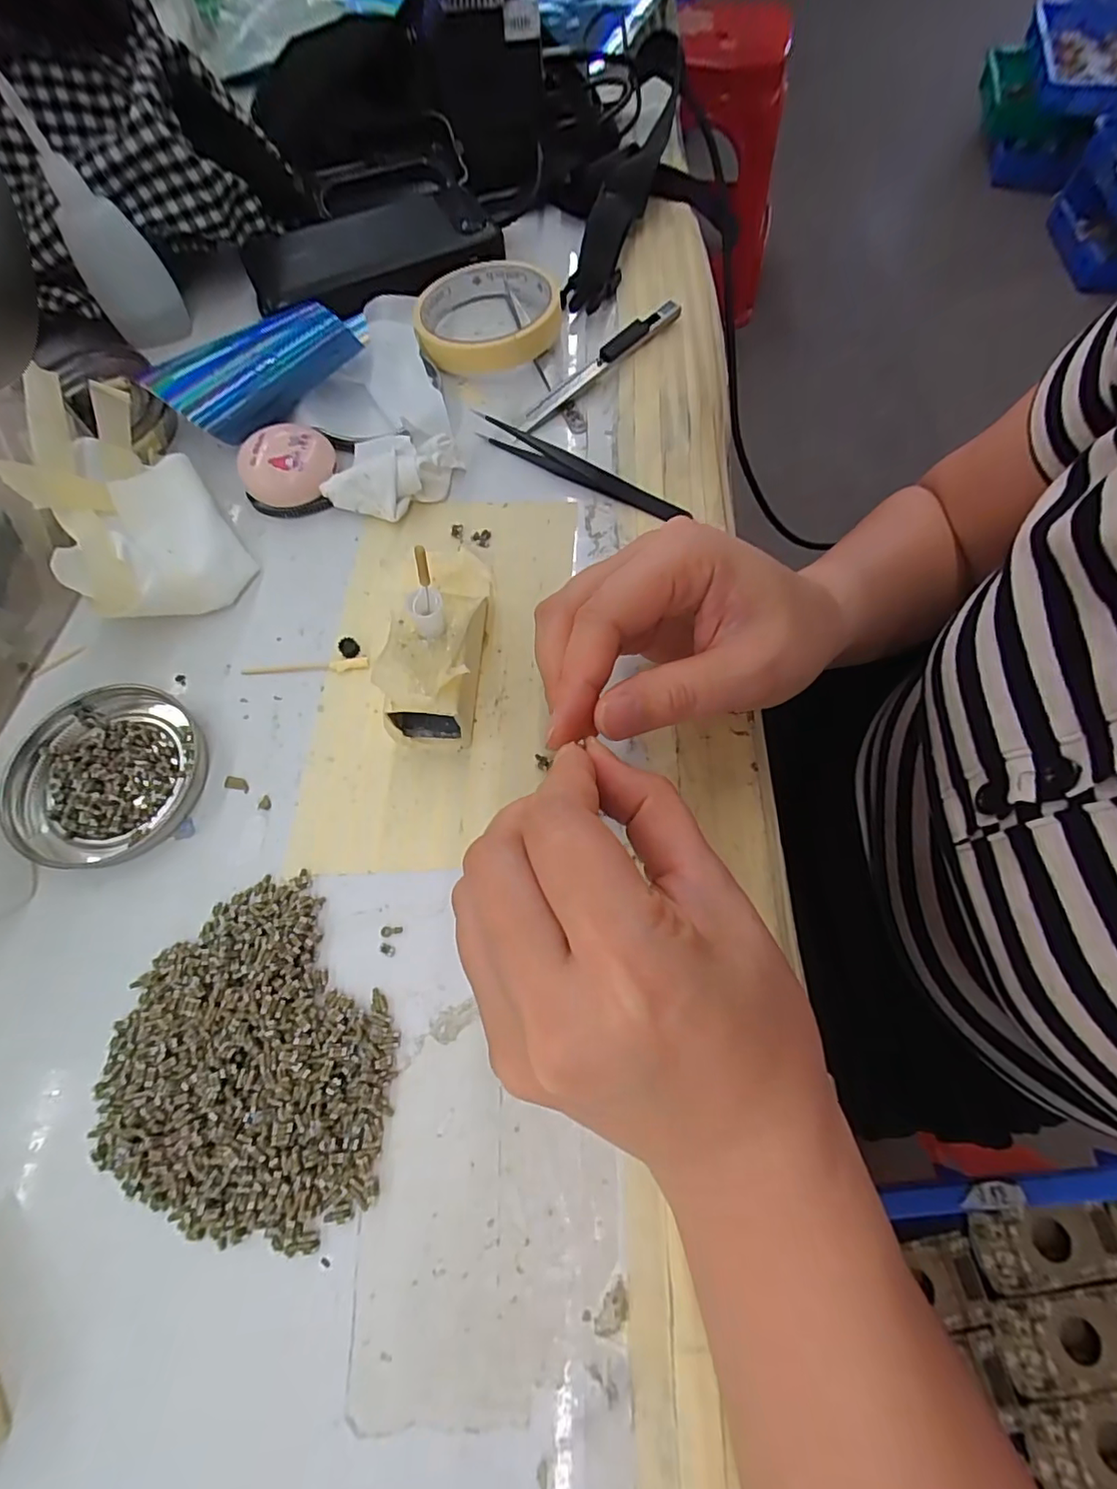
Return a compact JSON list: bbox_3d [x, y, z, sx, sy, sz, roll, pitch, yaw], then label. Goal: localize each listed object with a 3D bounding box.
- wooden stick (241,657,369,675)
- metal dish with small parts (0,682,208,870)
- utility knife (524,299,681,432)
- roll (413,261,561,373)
[{"bbox_3d":[-0.118,-0.037,0.262,0.059,0.004,0.006,-2,68,-1],"label":"wooden stick"},{"bbox_3d":[-0.194,0.011,0.241,0.077,0.008,0.079,0,68,0],"label":"metal dish with small parts"},{"bbox_3d":[0.025,-0.223,0.327,0.119,0.015,0.011,-40,73,-14],"label":"utility knife"},{"bbox_3d":[-0.044,-0.262,0.341,0.084,0.019,0.087,0,68,0],"label":"roll"}]

